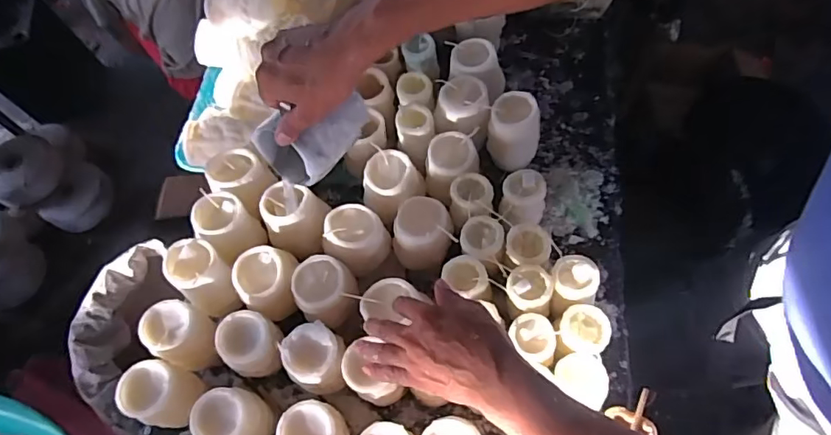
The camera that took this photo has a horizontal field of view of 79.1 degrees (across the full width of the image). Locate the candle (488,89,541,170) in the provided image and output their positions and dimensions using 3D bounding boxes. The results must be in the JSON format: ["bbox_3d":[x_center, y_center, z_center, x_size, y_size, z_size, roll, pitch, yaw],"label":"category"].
[{"bbox_3d":[0.137,-0.119,0.696,0.070,0.082,0.074,4,64,6],"label":"candle"}]

